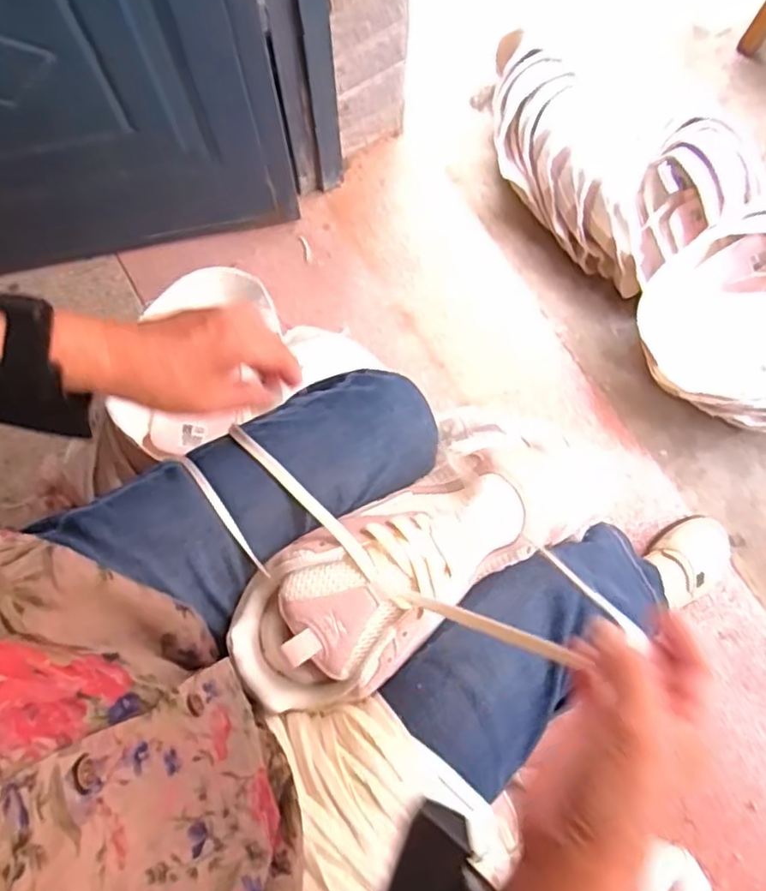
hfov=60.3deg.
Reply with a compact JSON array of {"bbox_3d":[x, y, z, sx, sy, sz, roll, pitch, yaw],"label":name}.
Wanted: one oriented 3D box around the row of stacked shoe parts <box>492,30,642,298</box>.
[{"bbox_3d":[0.248,-0.419,0.984,0.112,0.157,0.430,-23,75,-7],"label":"row of stacked shoe parts"}]

